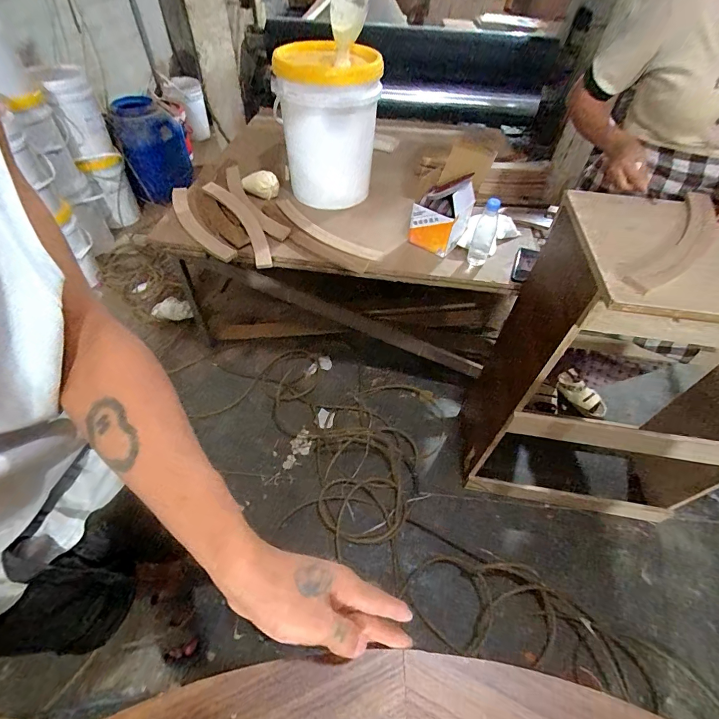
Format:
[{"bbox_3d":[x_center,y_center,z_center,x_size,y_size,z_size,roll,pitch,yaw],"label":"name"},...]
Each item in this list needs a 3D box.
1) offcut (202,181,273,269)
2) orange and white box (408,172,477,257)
[{"bbox_3d":[-0.368,-0.436,1.149,0.085,0.035,0.427,-24,56,-21],"label":"offcut"},{"bbox_3d":[0.246,-0.431,1.088,0.144,0.177,0.183,29,55,19],"label":"orange and white box"}]

